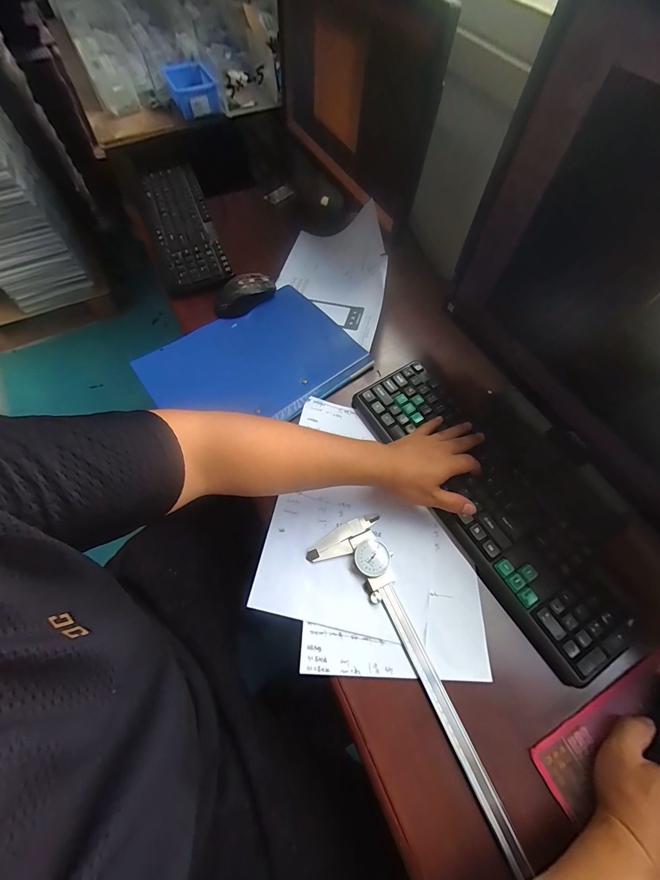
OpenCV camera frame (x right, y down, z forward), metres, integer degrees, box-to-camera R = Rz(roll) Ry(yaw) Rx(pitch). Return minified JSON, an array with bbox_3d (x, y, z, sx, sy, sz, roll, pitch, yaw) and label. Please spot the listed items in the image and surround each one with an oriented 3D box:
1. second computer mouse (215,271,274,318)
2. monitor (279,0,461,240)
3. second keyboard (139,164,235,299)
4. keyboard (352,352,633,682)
[{"bbox_3d":[-0.151,-0.259,0.599,0.112,0.036,0.054,-31,68,-14],"label":"second computer mouse"},{"bbox_3d":[0.023,-0.563,0.546,0.059,0.253,0.423,-23,66,-11],"label":"monitor"},{"bbox_3d":[-0.294,-0.429,0.677,0.120,0.032,0.364,-19,66,-9],"label":"second keyboard"},{"bbox_3d":[0.196,0.075,0.450,0.122,0.029,0.424,-27,67,-13],"label":"keyboard"}]

